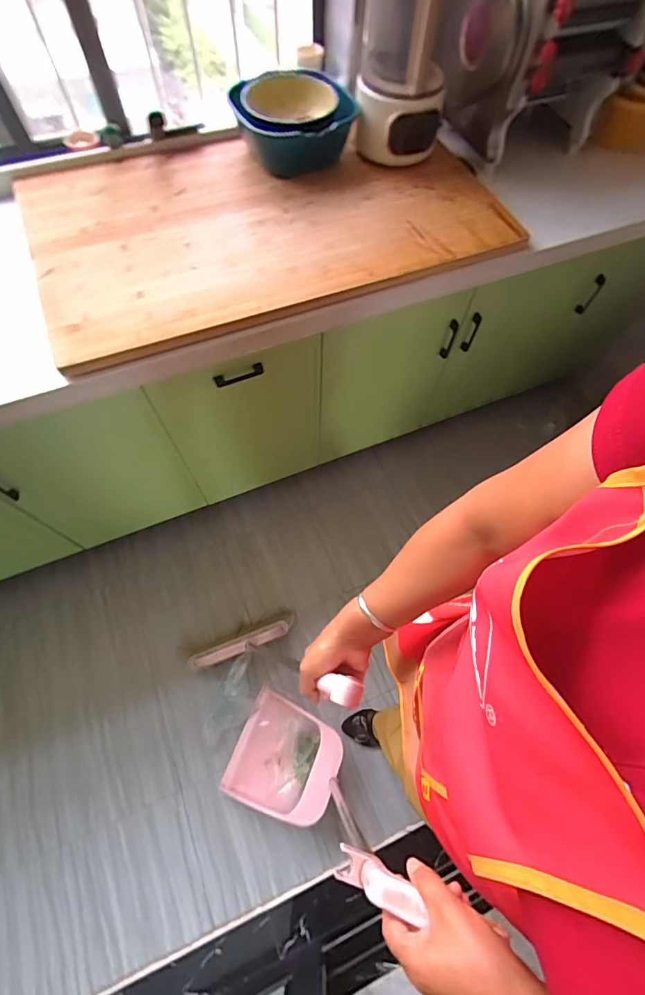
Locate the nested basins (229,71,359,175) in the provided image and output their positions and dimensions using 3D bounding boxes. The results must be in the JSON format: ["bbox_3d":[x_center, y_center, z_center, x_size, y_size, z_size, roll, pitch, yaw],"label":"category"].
[{"bbox_3d":[-0.055,-0.788,0.891,0.243,0.125,0.226,1,65,-1],"label":"nested basins"}]

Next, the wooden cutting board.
[{"bbox_3d":[-0.096,-0.595,0.866,0.950,0.034,0.517,-21,71,-11],"label":"wooden cutting board"}]

